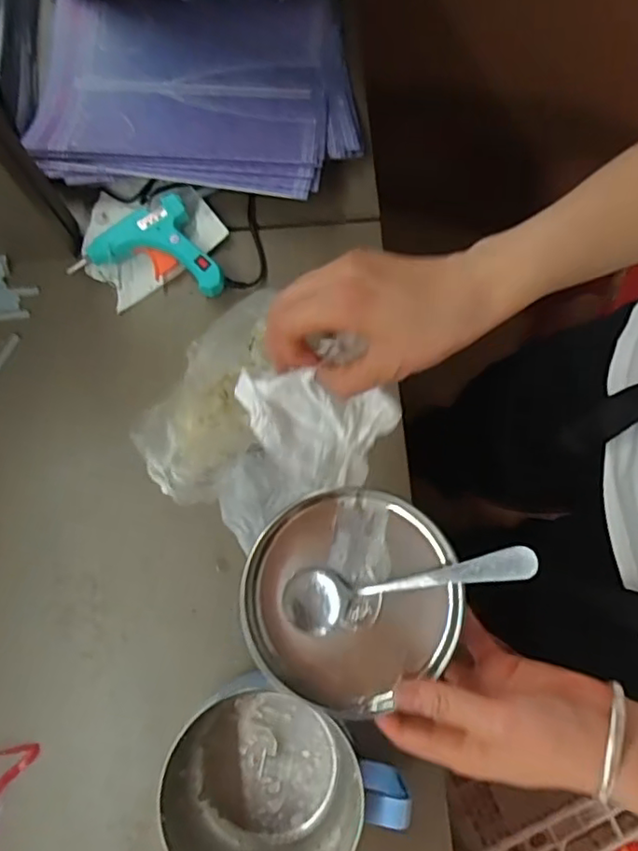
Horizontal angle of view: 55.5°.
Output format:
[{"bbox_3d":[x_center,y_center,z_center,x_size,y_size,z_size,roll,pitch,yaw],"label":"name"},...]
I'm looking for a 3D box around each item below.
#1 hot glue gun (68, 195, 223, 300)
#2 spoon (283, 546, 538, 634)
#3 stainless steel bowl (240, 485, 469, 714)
[{"bbox_3d":[-0.153,-0.174,0.577,0.142,0.029,0.081,15,78,4],"label":"hot glue gun"},{"bbox_3d":[0.052,0.098,0.366,0.153,0.017,0.037,-14,77,21],"label":"spoon"},{"bbox_3d":[0.019,0.107,0.383,0.130,0.034,0.131,0,77,0],"label":"stainless steel bowl"}]

